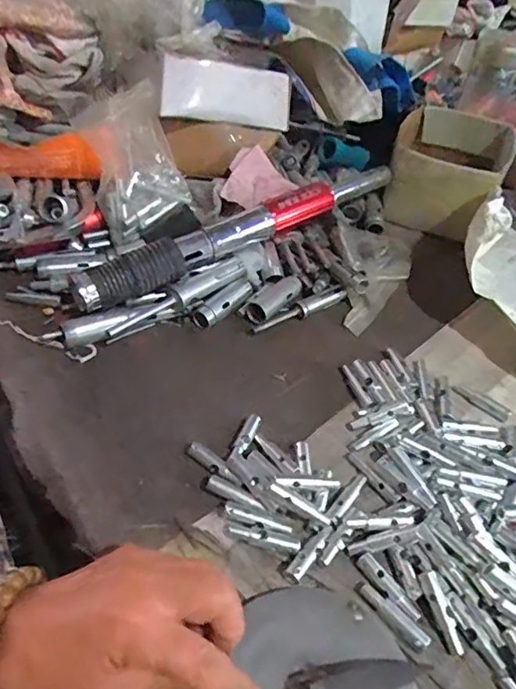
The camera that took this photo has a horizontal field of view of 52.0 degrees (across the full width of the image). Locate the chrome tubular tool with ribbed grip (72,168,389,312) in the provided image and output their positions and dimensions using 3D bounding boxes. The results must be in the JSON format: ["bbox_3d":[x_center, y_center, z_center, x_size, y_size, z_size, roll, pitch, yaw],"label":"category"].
[{"bbox_3d":[-0.004,-0.118,0.551,0.382,0.041,0.032,-25,54,-26],"label":"chrome tubular tool with ribbed grip"}]

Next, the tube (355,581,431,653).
[{"bbox_3d":[0.087,0.176,0.346,0.012,0.007,0.053,-31,57,-30],"label":"tube"}]

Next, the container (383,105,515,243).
[{"bbox_3d":[0.239,-0.222,0.676,0.132,0.089,0.177,22,48,14],"label":"container"}]

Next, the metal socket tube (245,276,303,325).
[{"bbox_3d":[0.017,-0.046,0.539,0.026,0.018,0.069,33,52,23],"label":"metal socket tube"}]

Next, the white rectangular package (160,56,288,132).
[{"bbox_3d":[-0.033,-0.277,0.588,0.163,0.057,0.024,-10,47,-34],"label":"white rectangular package"}]

